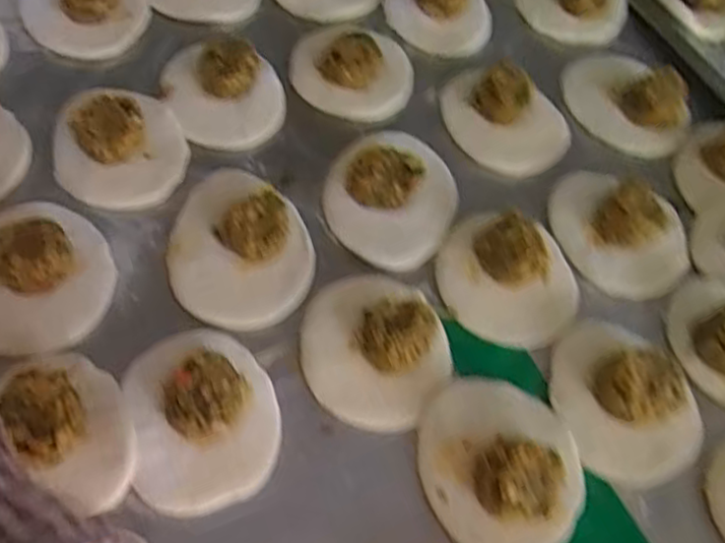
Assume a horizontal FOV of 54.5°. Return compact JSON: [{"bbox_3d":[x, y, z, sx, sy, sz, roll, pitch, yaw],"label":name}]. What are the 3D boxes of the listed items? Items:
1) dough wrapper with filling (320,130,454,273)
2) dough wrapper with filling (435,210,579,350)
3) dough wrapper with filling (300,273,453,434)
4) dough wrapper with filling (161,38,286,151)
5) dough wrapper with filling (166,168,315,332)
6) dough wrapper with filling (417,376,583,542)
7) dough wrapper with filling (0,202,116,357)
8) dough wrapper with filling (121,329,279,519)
[{"bbox_3d":[0.020,-0.057,0.443,0.079,0.030,0.091,23,60,7],"label":"dough wrapper with filling"},{"bbox_3d":[0.089,-0.002,0.417,0.083,0.032,0.076,3,60,-4],"label":"dough wrapper with filling"},{"bbox_3d":[0.010,0.036,0.390,0.083,0.029,0.087,3,60,-4],"label":"dough wrapper with filling"},{"bbox_3d":[-0.097,-0.126,0.474,0.084,0.033,0.073,14,60,2],"label":"dough wrapper with filling"},{"bbox_3d":[-0.071,-0.021,0.413,0.081,0.029,0.102,-1,60,-6],"label":"dough wrapper with filling"},{"bbox_3d":[0.073,0.094,0.359,0.081,0.028,0.095,6,60,-2],"label":"dough wrapper with filling"},{"bbox_3d":[-0.186,-0.004,0.385,0.086,0.034,0.092,-22,64,-17],"label":"dough wrapper with filling"},{"bbox_3d":[-0.082,0.068,0.356,0.072,0.033,0.093,-11,62,-12],"label":"dough wrapper with filling"}]

